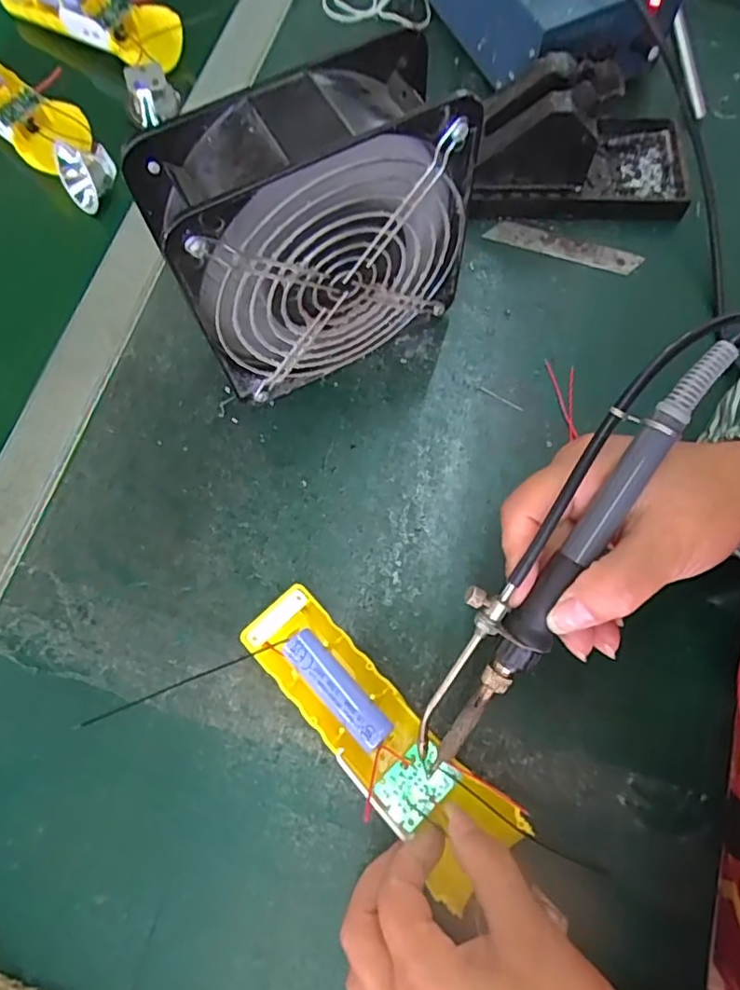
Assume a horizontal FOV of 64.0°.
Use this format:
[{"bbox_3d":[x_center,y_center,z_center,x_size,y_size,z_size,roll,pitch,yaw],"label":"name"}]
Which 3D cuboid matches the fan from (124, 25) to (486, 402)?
[{"bbox_3d":[-0.025,-0.125,0.311,0.148,0.152,0.063,-28,72,-7],"label":"fan"}]

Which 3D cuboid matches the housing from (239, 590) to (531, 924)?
[{"bbox_3d":[0.001,0.111,0.285,0.157,0.021,0.045,40,75,18],"label":"housing"}]

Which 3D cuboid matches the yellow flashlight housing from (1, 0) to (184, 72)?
[{"bbox_3d":[-0.221,-0.379,0.467,0.163,0.038,0.049,32,74,12],"label":"yellow flashlight housing"}]

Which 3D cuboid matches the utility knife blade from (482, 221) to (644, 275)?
[{"bbox_3d":[0.130,-0.167,0.400,0.100,0.006,0.016,17,73,8],"label":"utility knife blade"}]

